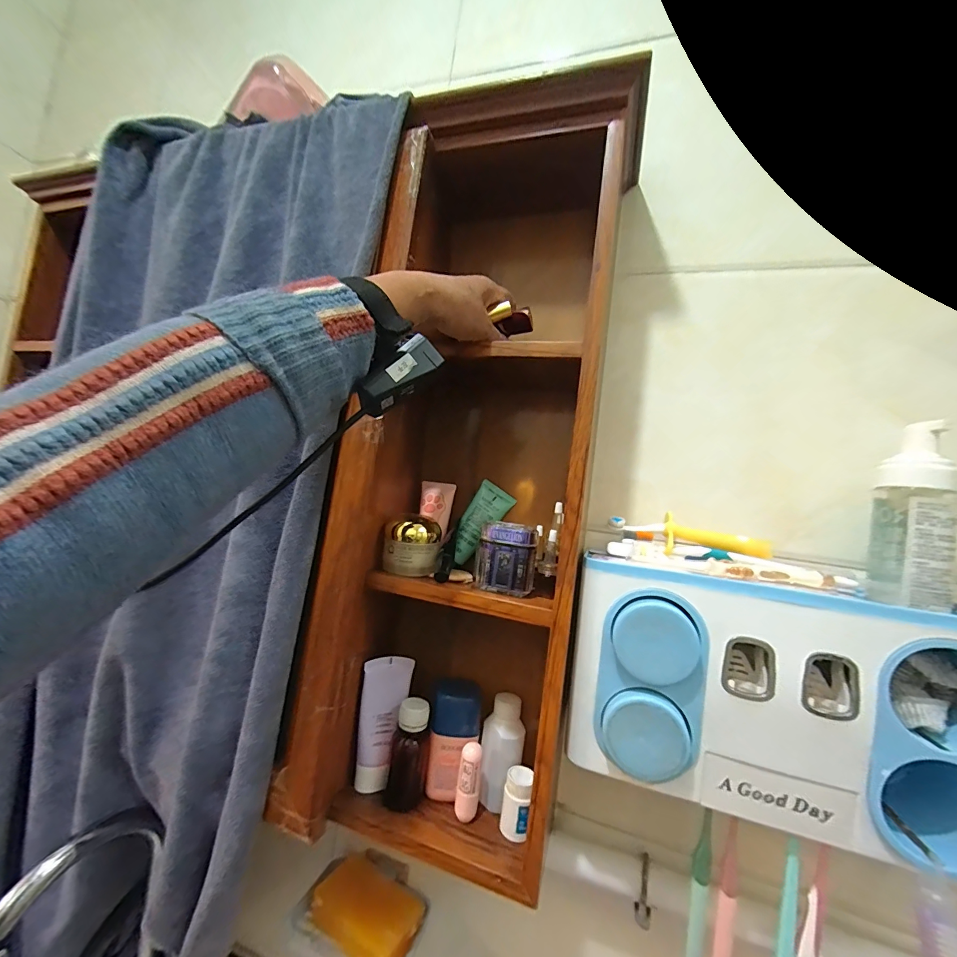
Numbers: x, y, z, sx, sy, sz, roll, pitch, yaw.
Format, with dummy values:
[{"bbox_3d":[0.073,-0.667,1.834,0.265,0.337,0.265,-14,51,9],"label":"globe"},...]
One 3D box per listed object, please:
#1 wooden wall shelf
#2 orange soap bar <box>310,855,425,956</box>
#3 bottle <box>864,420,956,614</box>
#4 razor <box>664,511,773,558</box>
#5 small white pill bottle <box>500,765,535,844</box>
[{"bbox_3d":[-0.003,-0.026,0.441,0.254,0.712,0.159,7,-3,13],"label":"wooden wall shelf"},{"bbox_3d":[-0.117,0.461,0.435,0.106,0.023,0.074,6,-3,31],"label":"orange soap bar"},{"bbox_3d":[0.345,0.029,0.323,0.046,0.139,0.042,5,-4,45],"label":"bottle"},{"bbox_3d":[0.220,0.056,0.375,0.088,0.032,0.025,7,-3,19],"label":"razor"},{"bbox_3d":[0.036,0.307,0.385,0.025,0.051,0.027,7,-3,10],"label":"small white pill bottle"}]

